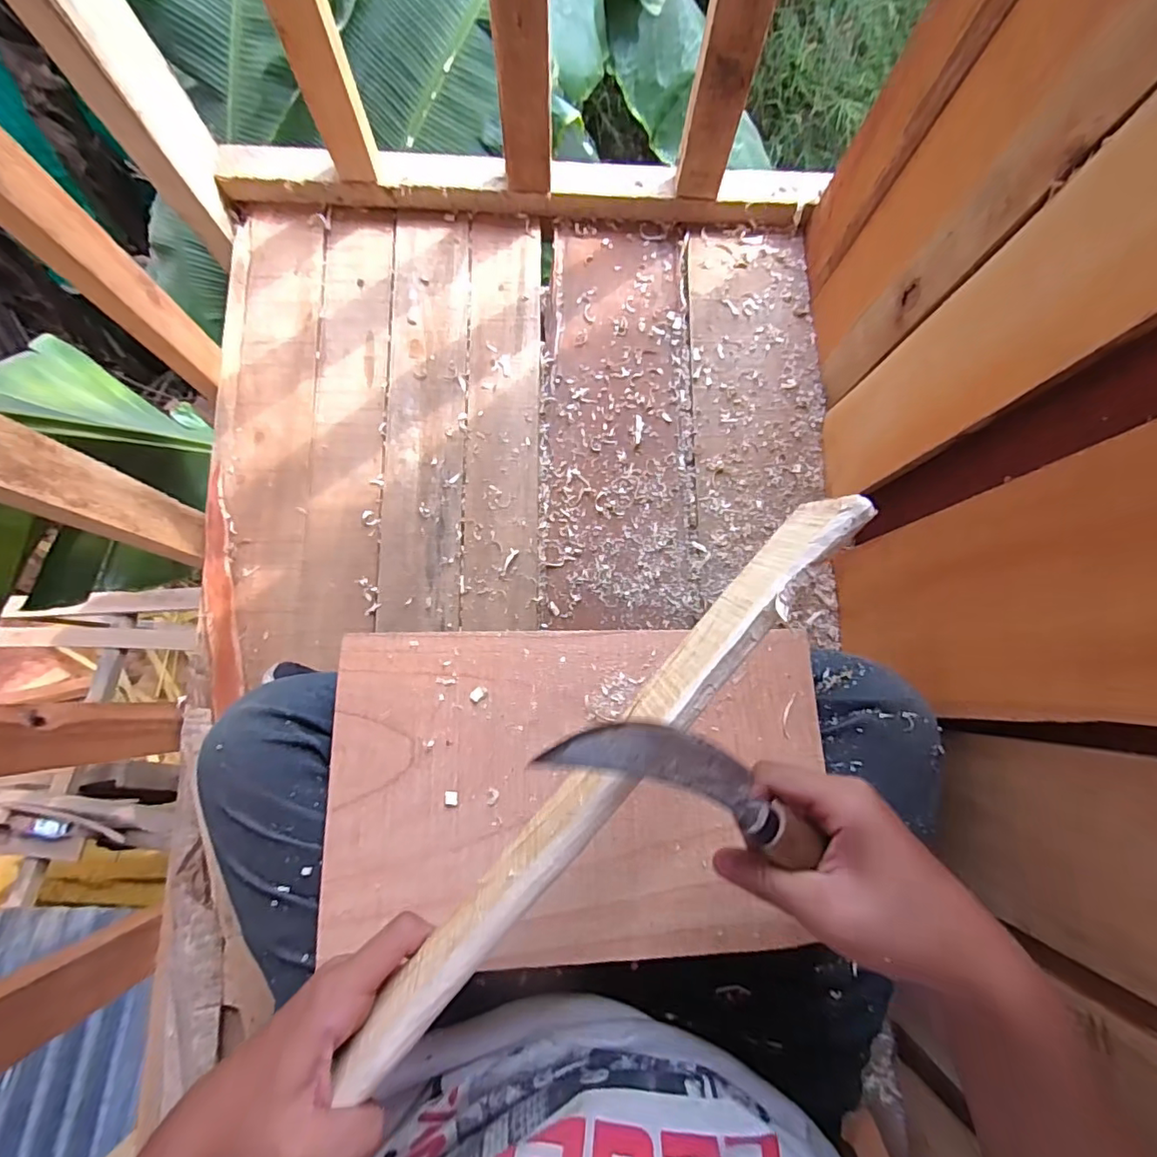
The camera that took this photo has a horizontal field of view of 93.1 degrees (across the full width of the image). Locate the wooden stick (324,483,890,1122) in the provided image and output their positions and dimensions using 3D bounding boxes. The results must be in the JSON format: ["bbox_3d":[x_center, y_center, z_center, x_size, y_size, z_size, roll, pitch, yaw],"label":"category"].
[{"bbox_3d":[0.006,0.098,0.250,0.023,0.032,0.338,40,93,7],"label":"wooden stick"}]

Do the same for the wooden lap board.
[{"bbox_3d":[0.005,0.135,0.359,0.317,0.005,0.201,0,74,-5],"label":"wooden lap board"}]

